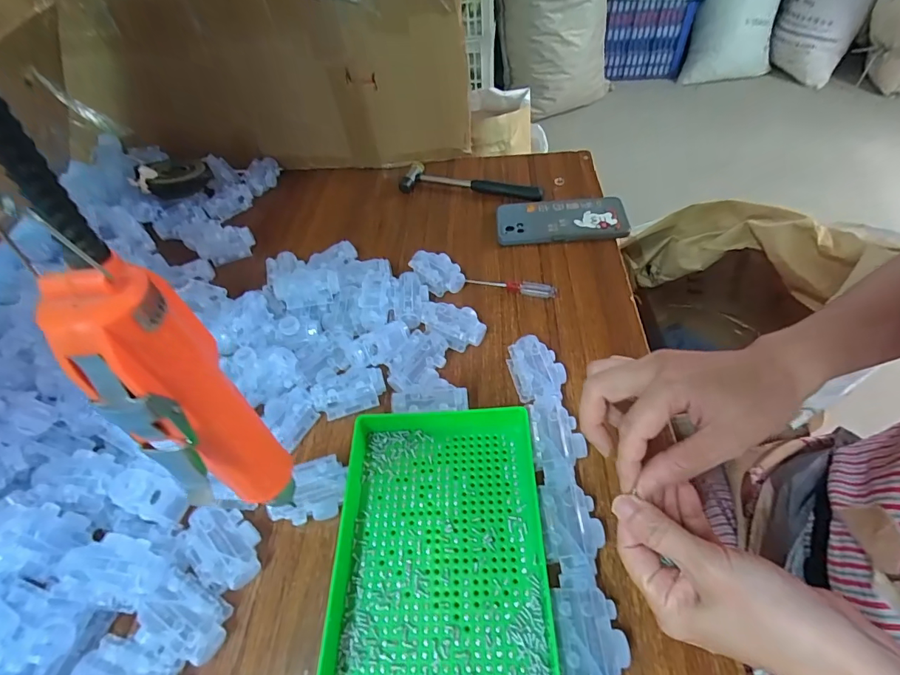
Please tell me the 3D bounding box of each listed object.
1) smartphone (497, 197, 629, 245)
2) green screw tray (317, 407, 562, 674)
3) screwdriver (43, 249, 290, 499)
[{"bbox_3d":[0.140,-0.151,0.551,0.157,0.008,0.075,-2,57,6],"label":"smartphone"},{"bbox_3d":[-0.009,0.172,0.311,0.154,0.042,0.239,-3,51,4],"label":"green screw tray"},{"bbox_3d":[-0.107,0.036,0.192,0.038,0.157,0.043,36,62,30],"label":"screwdriver"}]

